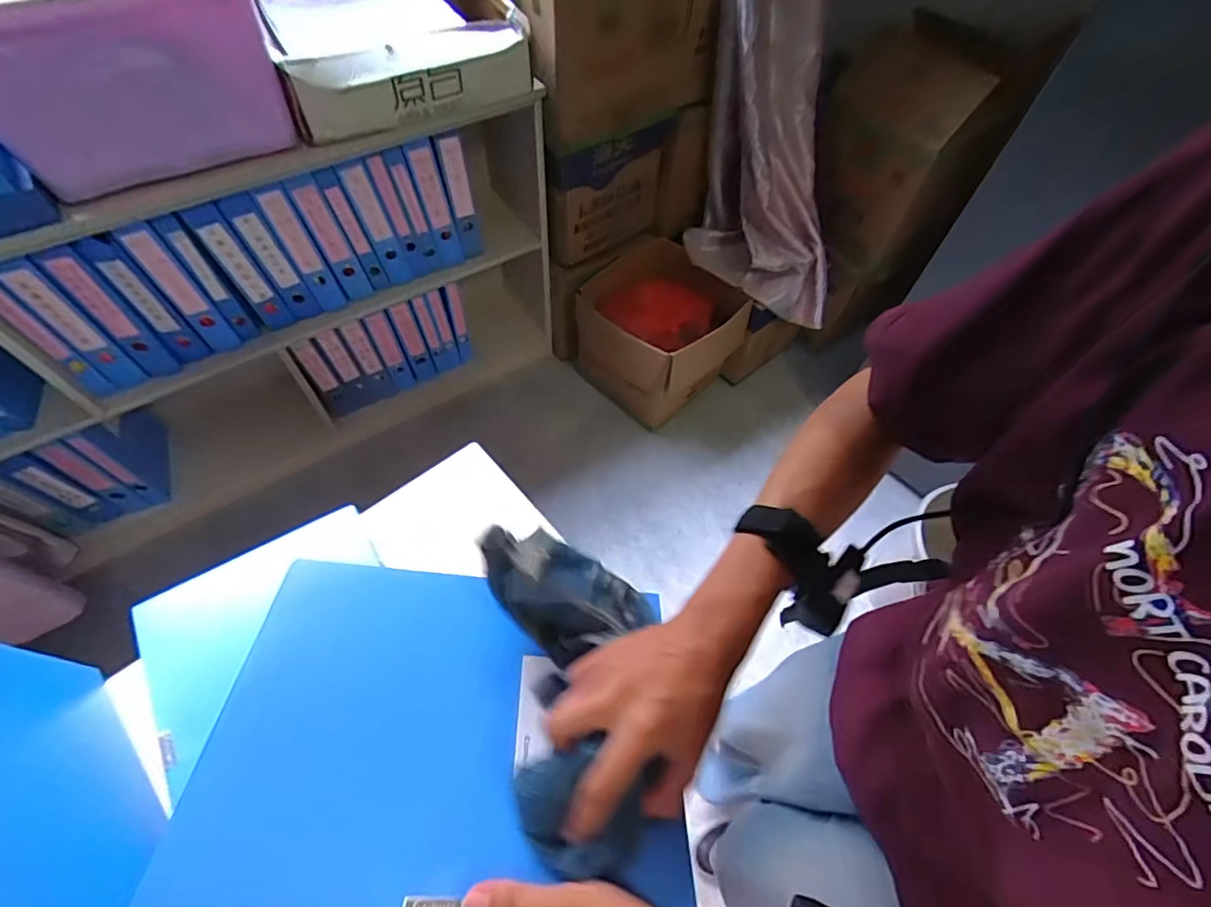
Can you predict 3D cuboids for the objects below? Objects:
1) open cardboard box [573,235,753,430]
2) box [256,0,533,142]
[{"bbox_3d":[0.150,-0.340,1.544,0.390,0.313,0.347,36,63,17],"label":"open cardboard box"},{"bbox_3d":[-0.363,-0.729,0.996,0.393,0.139,0.254,-14,61,-12],"label":"box"}]

